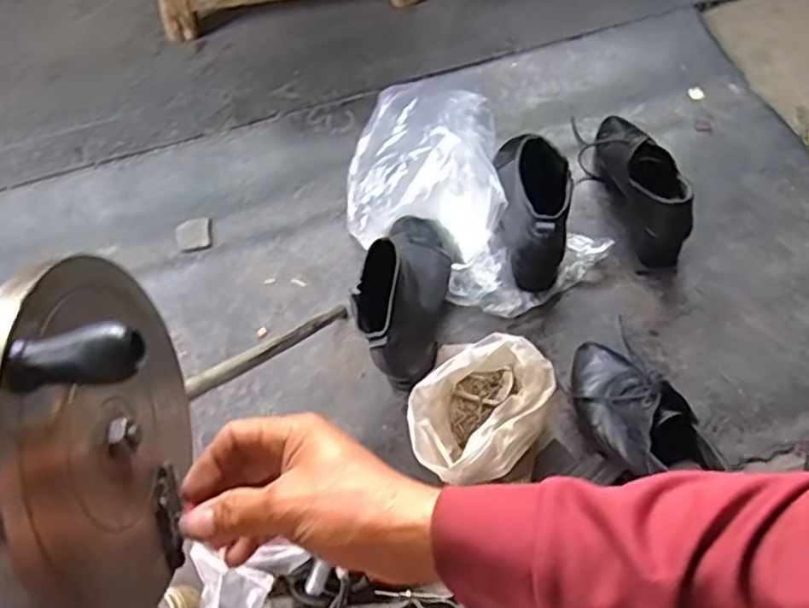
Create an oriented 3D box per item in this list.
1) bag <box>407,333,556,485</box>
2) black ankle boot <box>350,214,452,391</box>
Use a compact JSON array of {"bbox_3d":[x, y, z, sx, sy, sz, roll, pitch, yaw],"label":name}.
[{"bbox_3d":[0.080,0.112,0.684,0.157,0.101,0.110,-33,69,-10],"label":"bag"},{"bbox_3d":[0.003,-0.026,0.753,0.085,0.143,0.210,9,68,8],"label":"black ankle boot"}]

